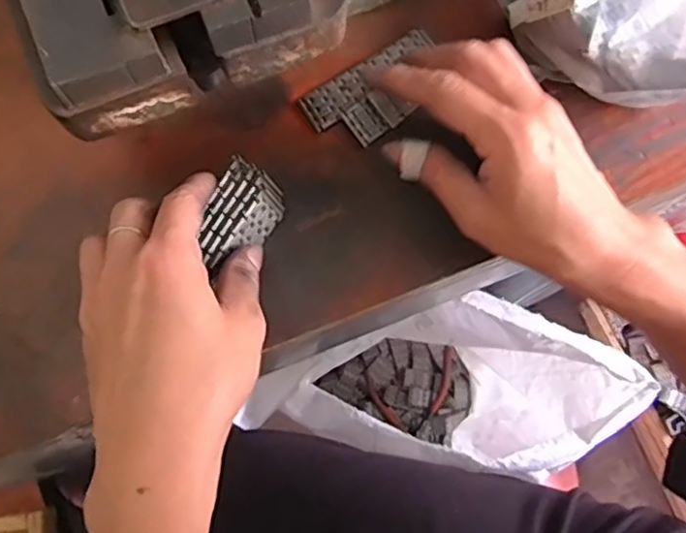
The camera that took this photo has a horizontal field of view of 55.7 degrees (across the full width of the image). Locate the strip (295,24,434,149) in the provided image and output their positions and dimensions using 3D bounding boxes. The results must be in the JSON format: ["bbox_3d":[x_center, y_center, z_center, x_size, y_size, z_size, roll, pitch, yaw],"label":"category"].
[{"bbox_3d":[0.020,-0.092,0.342,0.077,0.005,0.042,-33,80,-8],"label":"strip"}]

